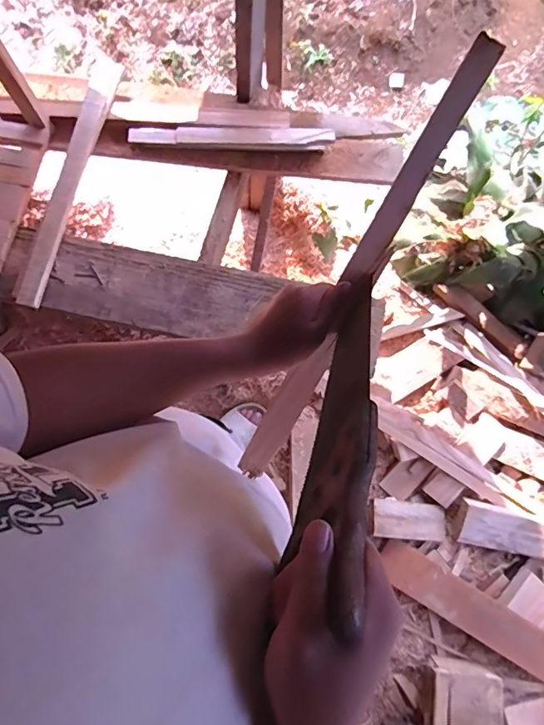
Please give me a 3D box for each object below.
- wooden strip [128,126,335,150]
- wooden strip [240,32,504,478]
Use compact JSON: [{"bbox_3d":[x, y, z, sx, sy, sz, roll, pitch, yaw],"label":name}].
[{"bbox_3d":[-0.081,-0.457,0.952,0.406,0.028,0.046,-1,76,-1],"label":"wooden strip"},{"bbox_3d":[0.092,-0.087,0.514,0.034,0.014,0.514,30,103,6],"label":"wooden strip"}]

